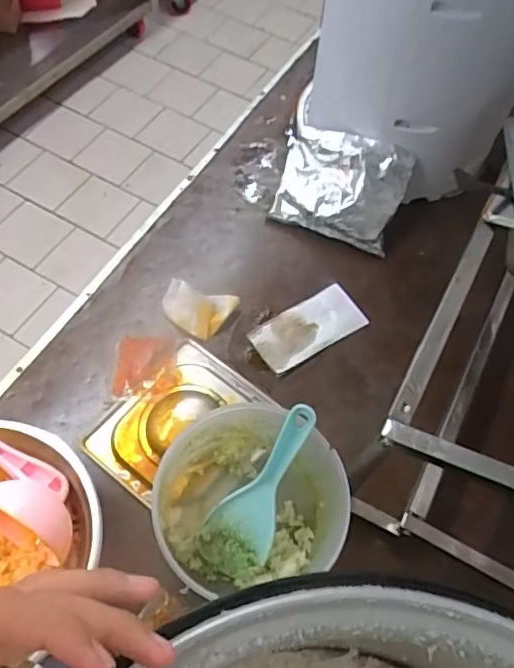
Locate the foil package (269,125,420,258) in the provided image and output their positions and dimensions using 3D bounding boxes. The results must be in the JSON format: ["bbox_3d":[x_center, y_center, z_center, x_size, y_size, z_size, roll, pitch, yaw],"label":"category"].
[{"bbox_3d":[0.106,-0.196,0.747,0.165,0.039,0.131,20,98,15],"label":"foil package"}]

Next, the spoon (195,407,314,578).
[{"bbox_3d":[0.003,0.151,0.535,0.062,0.202,0.031,28,20,11],"label":"spoon"}]

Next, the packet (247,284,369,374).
[{"bbox_3d":[0.064,-0.009,0.699,0.138,0.010,0.068,-27,66,-18],"label":"packet"}]

